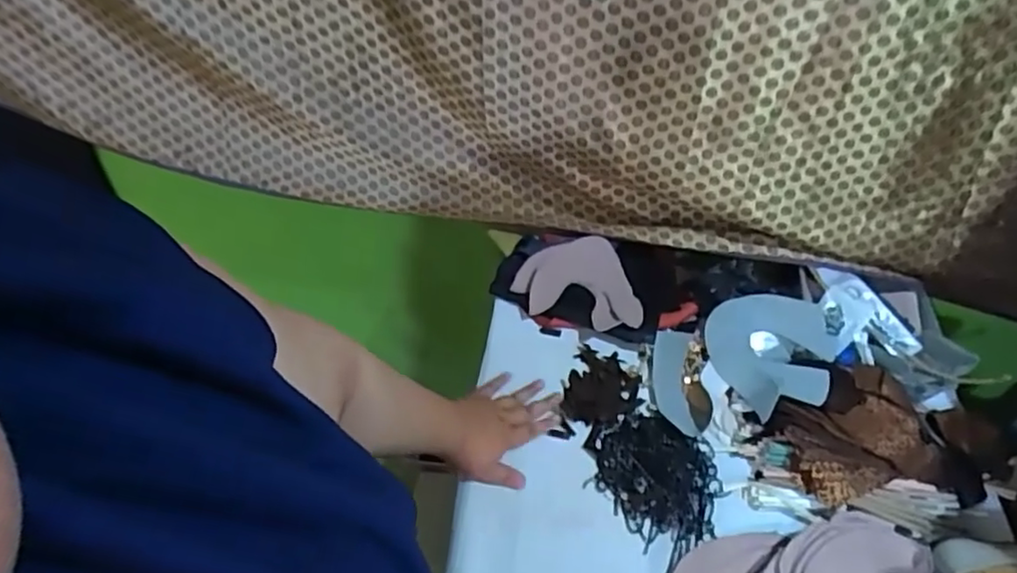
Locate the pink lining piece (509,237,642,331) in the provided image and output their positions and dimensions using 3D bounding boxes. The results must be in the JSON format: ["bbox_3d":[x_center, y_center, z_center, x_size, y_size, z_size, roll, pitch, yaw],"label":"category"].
[{"bbox_3d":[0.104,0.004,0.942,0.170,0.026,0.157,5,63,-9],"label":"pink lining piece"}]

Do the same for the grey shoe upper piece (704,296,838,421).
[{"bbox_3d":[0.361,0.085,0.891,0.167,0.072,0.204,27,50,17],"label":"grey shoe upper piece"}]

